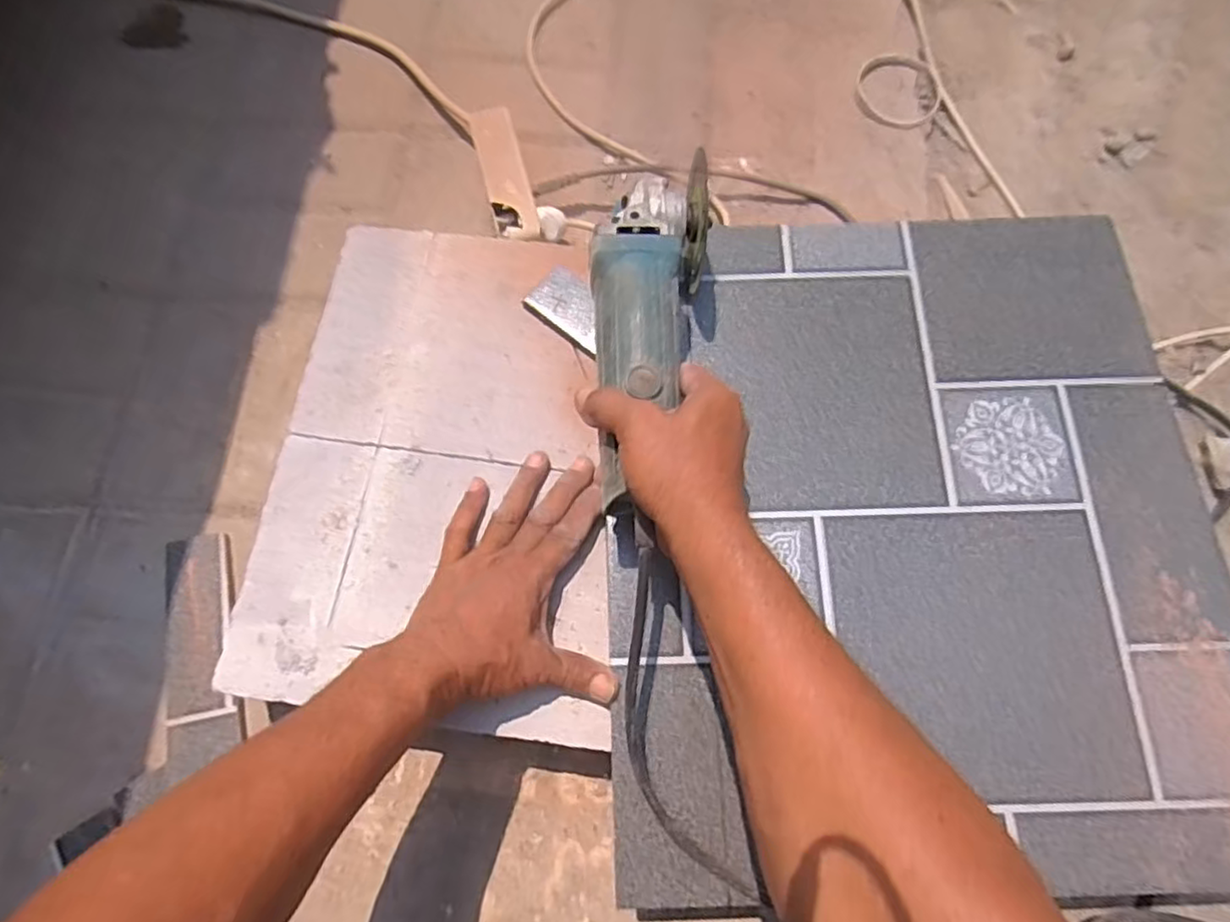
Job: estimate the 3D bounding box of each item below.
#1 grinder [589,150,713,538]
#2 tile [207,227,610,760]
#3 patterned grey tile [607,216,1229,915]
[{"bbox_3d":[0.013,-0.077,0.481,0.074,0.089,0.268,10,67,4],"label":"grinder"},{"bbox_3d":[-0.126,-0.006,0.531,0.274,0.010,0.394,7,72,4],"label":"tile"},{"bbox_3d":[0.212,0.039,0.494,0.433,0.014,0.486,-3,72,0],"label":"patterned grey tile"}]

